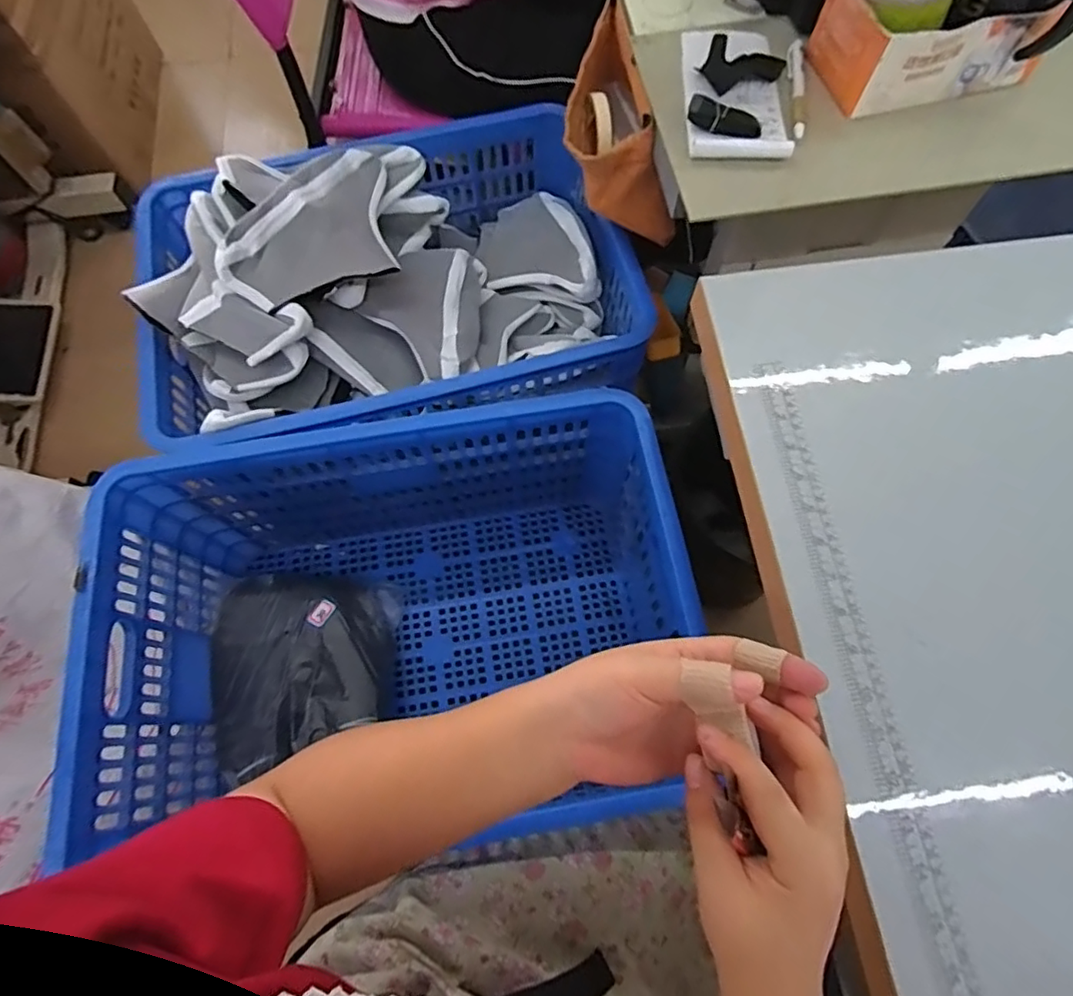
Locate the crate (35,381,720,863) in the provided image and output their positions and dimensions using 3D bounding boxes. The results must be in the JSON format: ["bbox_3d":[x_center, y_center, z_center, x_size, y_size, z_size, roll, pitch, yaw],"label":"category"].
[{"bbox_3d":[-0.142,0.149,0.710,0.602,0.296,0.406,-13,70,-4],"label":"crate"}]

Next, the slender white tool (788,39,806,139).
[{"bbox_3d":[0.247,-0.388,0.558,0.014,0.008,0.133,6,69,3],"label":"slender white tool"}]

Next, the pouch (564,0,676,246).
[{"bbox_3d":[0.084,-0.416,0.671,0.101,0.141,0.224,-12,69,-3],"label":"pouch"}]

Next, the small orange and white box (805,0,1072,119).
[{"bbox_3d":[0.364,-0.428,0.541,0.191,0.069,0.106,-14,70,-4],"label":"small orange and white box"}]

